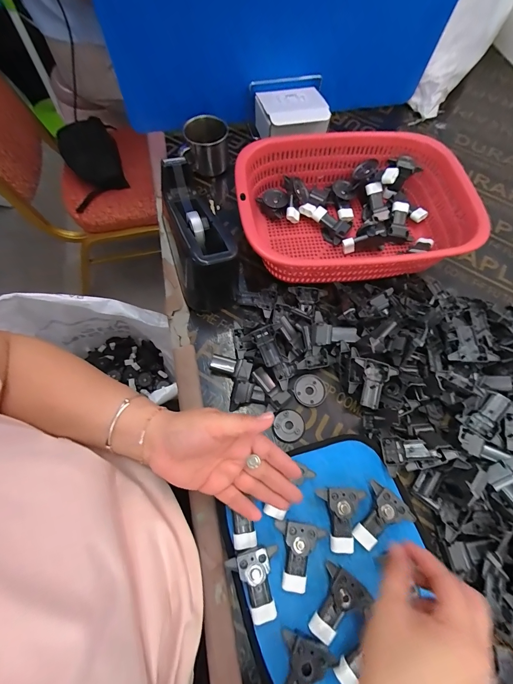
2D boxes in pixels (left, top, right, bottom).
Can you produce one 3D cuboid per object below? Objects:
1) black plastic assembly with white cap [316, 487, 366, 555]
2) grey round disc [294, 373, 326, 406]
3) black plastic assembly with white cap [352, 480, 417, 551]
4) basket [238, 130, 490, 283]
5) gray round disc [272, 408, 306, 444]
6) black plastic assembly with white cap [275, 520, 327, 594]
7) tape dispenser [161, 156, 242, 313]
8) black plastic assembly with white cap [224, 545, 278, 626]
[{"bbox_3d":[0.099,0.201,0.347,0.052,0.020,0.066,-1,67,-4],"label":"black plastic assembly with white cap"},{"bbox_3d":[0.072,0.065,0.416,0.043,0.007,0.042,1,67,-3],"label":"grey round disc"},{"bbox_3d":[0.138,0.200,0.348,0.064,0.020,0.052,-38,74,-17],"label":"black plastic assembly with white cap"},{"bbox_3d":[0.147,-0.202,0.483,0.338,0.096,0.239,-7,67,-6],"label":"basket"},{"bbox_3d":[0.044,0.108,0.397,0.039,0.005,0.042,1,67,-3],"label":"gray round disc"},{"bbox_3d":[0.044,0.232,0.330,0.052,0.020,0.064,11,66,1],"label":"black plastic assembly with white cap"},{"bbox_3d":[-0.083,-0.148,0.444,0.082,0.098,0.203,-19,69,-11],"label":"tape dispenser"},{"bbox_3d":[0.004,0.251,0.319,0.053,0.018,0.066,-19,69,-11],"label":"black plastic assembly with white cap"}]

